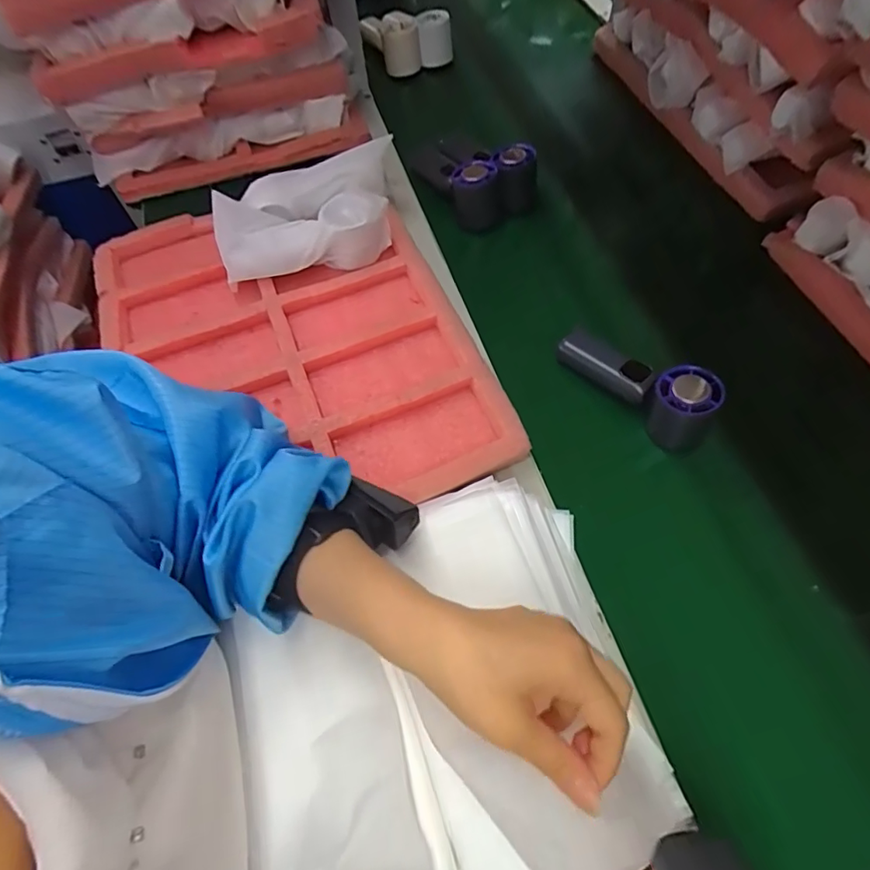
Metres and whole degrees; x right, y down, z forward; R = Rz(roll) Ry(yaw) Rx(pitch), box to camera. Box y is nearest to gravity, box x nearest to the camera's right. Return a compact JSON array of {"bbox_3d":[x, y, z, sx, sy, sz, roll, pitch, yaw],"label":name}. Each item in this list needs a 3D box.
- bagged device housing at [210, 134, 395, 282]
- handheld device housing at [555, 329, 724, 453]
[{"bbox_3d":[-0.139,-0.236,0.561,0.174,0.070,0.137,-8,61,-1],"label":"bagged device housing"},{"bbox_3d":[0.186,-0.053,0.474,0.042,0.065,0.148,-40,67,-17],"label":"handheld device housing"}]

